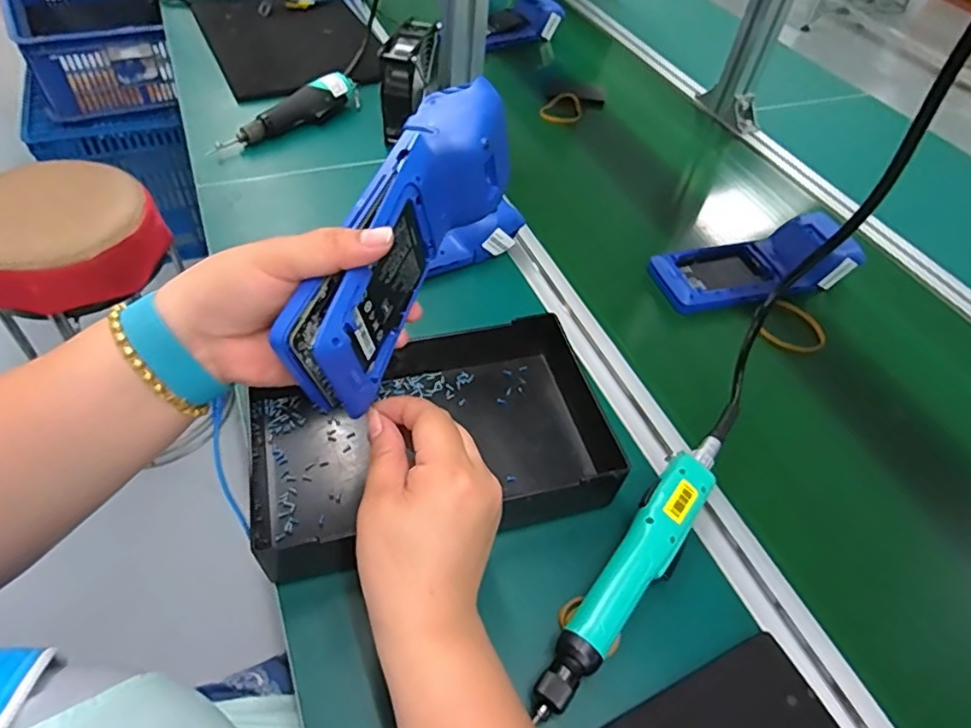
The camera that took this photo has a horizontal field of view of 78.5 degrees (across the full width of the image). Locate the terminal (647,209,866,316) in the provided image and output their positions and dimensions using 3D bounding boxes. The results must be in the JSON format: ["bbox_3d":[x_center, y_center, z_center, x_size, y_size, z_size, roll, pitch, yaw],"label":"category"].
[{"bbox_3d":[0.292,-0.111,0.644,0.214,0.056,0.089,-12,52,-16],"label":"terminal"}]

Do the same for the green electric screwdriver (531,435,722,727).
[{"bbox_3d":[0.104,0.137,0.407,0.040,0.042,0.225,33,54,21],"label":"green electric screwdriver"}]

